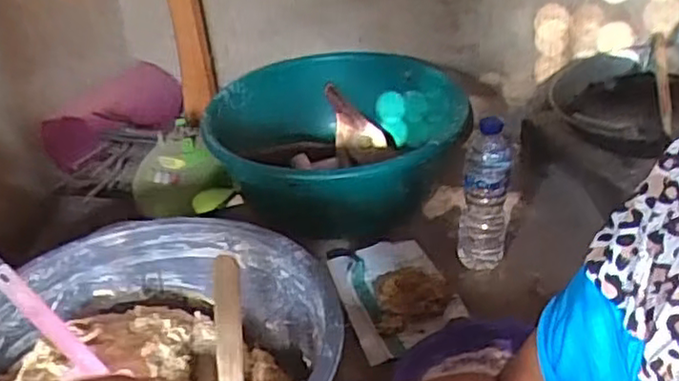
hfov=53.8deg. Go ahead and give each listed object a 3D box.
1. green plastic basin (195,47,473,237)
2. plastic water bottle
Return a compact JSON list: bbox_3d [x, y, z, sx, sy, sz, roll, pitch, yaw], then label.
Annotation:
[{"bbox_3d":[-0.005,-0.082,1.143,0.387,0.167,0.423,-4,32,3],"label":"green plastic basin"},{"bbox_3d":[0.205,0.009,0.948,0.064,0.217,0.057,-4,32,3],"label":"plastic water bottle"}]

